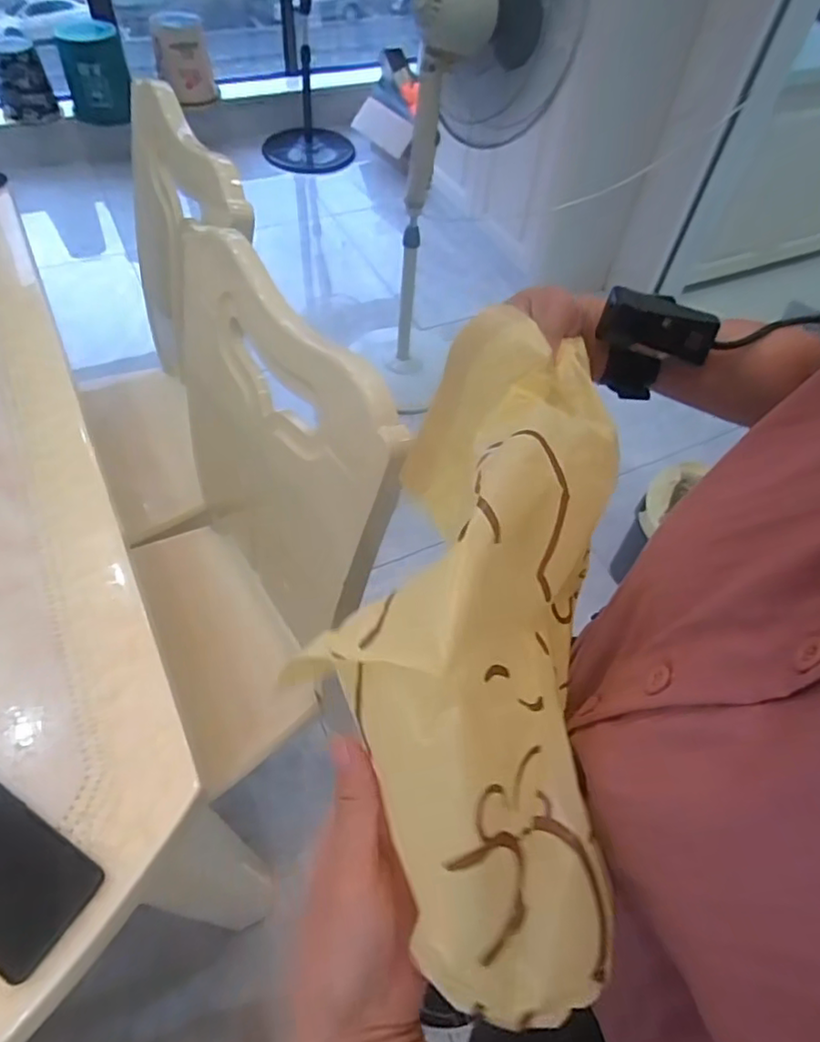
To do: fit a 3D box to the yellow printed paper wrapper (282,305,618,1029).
[{"bbox_3d":[0.029,0.036,0.288,0.121,0.120,0.303,7,56,0],"label":"yellow printed paper wrapper"}]

